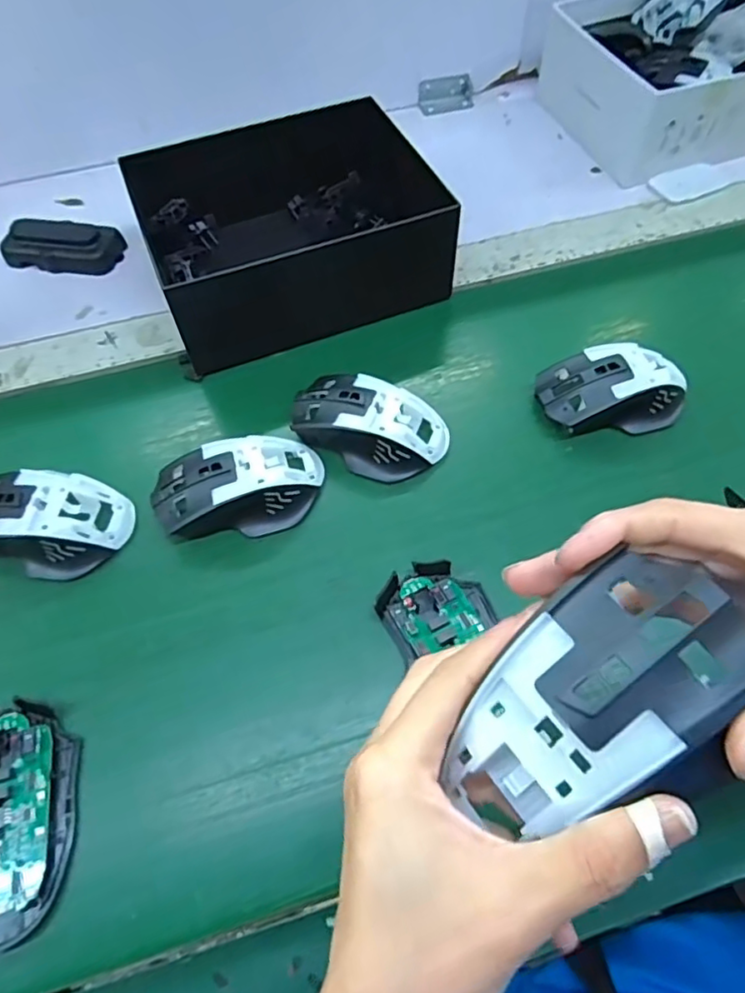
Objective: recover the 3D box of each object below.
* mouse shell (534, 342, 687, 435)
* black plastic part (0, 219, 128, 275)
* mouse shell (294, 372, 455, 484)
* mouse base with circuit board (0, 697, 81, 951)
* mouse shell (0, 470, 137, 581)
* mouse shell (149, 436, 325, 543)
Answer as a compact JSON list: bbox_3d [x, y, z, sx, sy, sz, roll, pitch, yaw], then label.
[{"bbox_3d":[0.178,-0.082,0.446,0.110,0.037,0.066,-7,61,-2],"label":"mouse shell"},{"bbox_3d":[-0.284,-0.231,0.552,0.104,0.028,0.039,3,61,3],"label":"black plastic part"},{"bbox_3d":[-0.003,-0.052,0.433,0.112,0.034,0.064,18,63,12],"label":"mouse shell"},{"bbox_3d":[-0.198,0.172,0.323,0.072,0.018,0.114,-4,60,0],"label":"mouse base with circuit board"},{"bbox_3d":[-0.223,0.014,0.403,0.114,0.036,0.072,7,61,6],"label":"mouse shell"},{"bbox_3d":[-0.092,-0.009,0.413,0.118,0.036,0.069,-17,61,-8],"label":"mouse shell"}]

